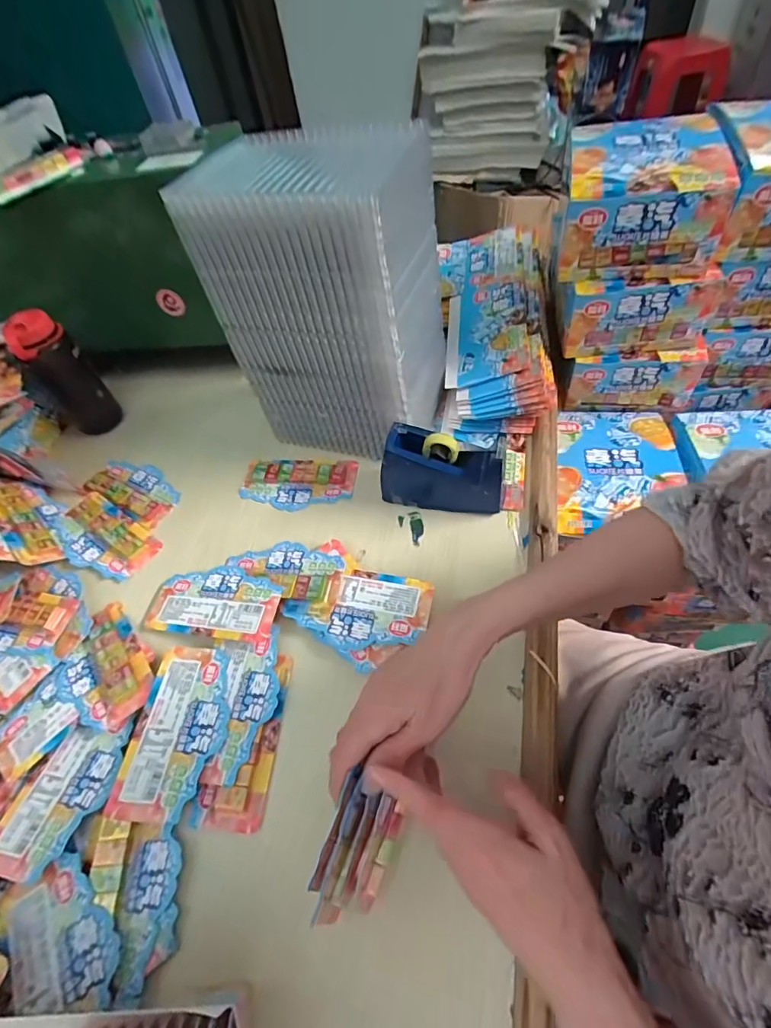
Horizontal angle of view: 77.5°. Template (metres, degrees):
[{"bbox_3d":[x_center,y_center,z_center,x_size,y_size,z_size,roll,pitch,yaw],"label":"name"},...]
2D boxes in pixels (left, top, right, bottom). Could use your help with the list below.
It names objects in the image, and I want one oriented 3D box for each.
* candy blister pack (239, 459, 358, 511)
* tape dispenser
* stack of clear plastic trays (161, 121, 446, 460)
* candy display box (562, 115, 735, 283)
[{"bbox_3d":[-0.110,-0.042,0.604,0.143,0.013,0.079,5,55,9],"label":"candy blister pack"},{"bbox_3d":[0.063,-0.045,0.533,0.133,0.090,0.046,10,56,13],"label":"tape dispenser"},{"bbox_3d":[-0.052,-0.217,0.540,0.205,0.306,0.149,13,57,15],"label":"stack of clear plastic trays"},{"bbox_3d":[0.280,-0.362,0.541,0.151,0.092,0.180,5,55,12],"label":"candy display box"}]

